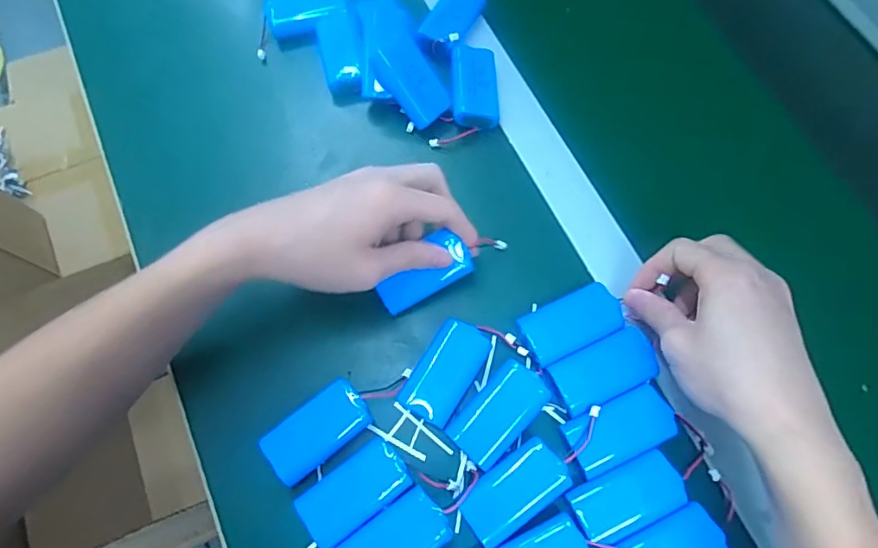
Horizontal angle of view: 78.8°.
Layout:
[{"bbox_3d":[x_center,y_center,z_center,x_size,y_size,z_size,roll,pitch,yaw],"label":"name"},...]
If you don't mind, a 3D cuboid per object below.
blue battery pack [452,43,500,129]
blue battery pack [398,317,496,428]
[{"bbox_3d":[0.029,-0.151,0.436,0.036,0.024,0.070,-1,70,-1],"label":"blue battery pack"},{"bbox_3d":[0.005,0.066,0.364,0.038,0.015,0.068,31,73,10],"label":"blue battery pack"}]

